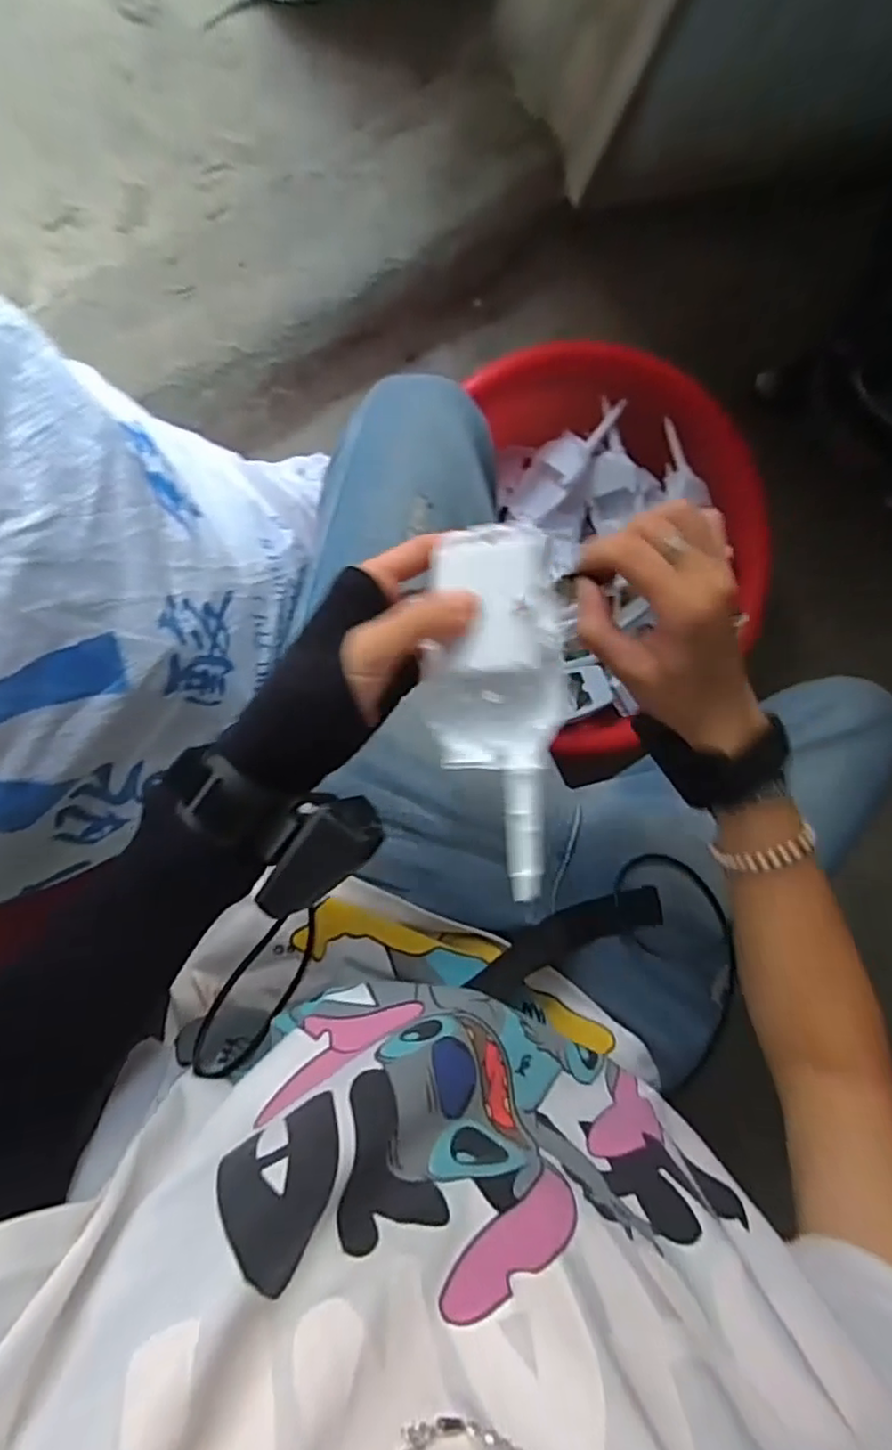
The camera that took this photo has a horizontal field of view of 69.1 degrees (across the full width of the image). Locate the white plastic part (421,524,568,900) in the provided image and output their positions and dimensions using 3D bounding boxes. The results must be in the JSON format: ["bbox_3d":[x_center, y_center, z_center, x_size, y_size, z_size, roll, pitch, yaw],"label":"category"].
[{"bbox_3d":[0.023,-0.008,0.304,0.056,0.052,0.164,-4,90,-9],"label":"white plastic part"}]

